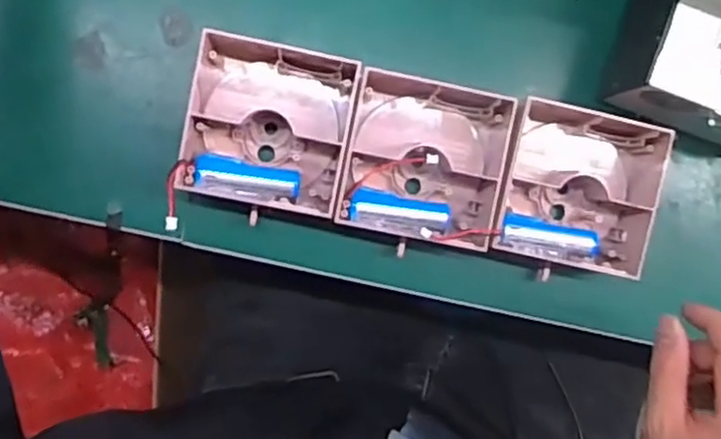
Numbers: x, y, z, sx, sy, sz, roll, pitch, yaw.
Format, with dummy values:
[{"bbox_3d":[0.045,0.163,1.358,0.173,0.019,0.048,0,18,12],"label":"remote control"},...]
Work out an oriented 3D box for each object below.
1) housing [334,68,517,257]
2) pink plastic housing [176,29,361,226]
[{"bbox_3d":[0.042,-0.037,0.468,0.101,0.051,0.101,12,89,-5],"label":"housing"},{"bbox_3d":[-0.060,-0.062,0.460,0.105,0.048,0.108,11,89,-5],"label":"pink plastic housing"}]

